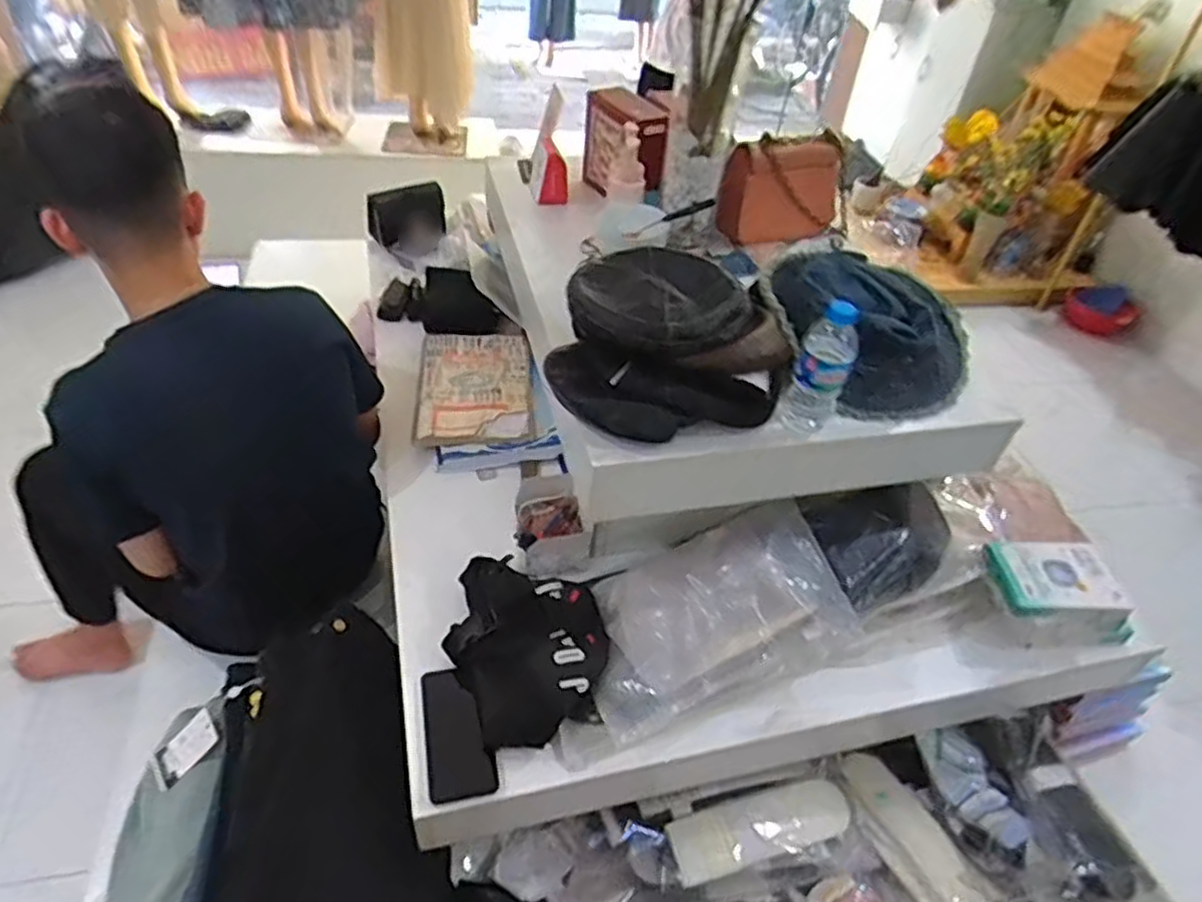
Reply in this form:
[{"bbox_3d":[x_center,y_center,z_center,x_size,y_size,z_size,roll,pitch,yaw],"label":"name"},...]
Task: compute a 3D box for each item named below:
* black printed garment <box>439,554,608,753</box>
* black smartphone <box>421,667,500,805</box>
[{"bbox_3d":[-0.099,0.229,0.950,0.188,0.089,0.268,-5,44,-14],"label":"black printed garment"},{"bbox_3d":[-0.173,0.337,0.892,0.075,0.011,0.161,-6,44,-15],"label":"black smartphone"}]

